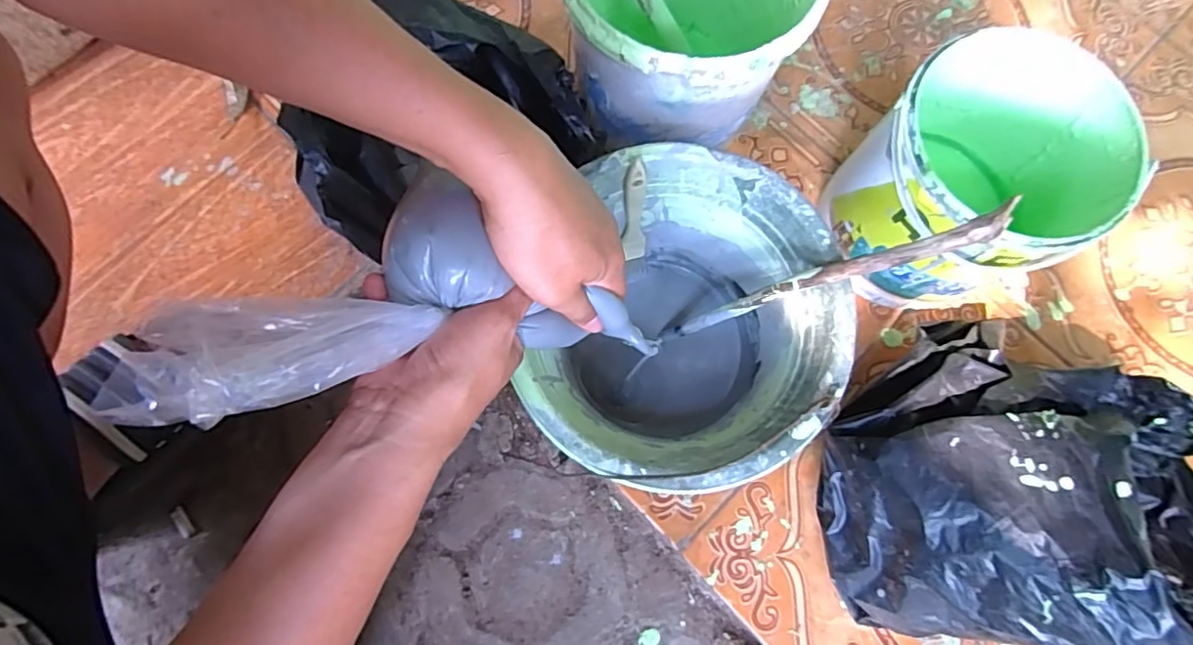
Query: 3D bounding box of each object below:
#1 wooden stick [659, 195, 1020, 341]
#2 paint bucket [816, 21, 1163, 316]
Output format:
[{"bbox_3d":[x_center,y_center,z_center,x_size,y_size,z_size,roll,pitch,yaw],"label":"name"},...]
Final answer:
[{"bbox_3d":[0.150,-0.025,0.454,0.032,0.285,0.017,4,72,-43],"label":"wooden stick"},{"bbox_3d":[0.314,-0.118,0.531,0.174,0.188,0.176,0,76,-2],"label":"paint bucket"}]

